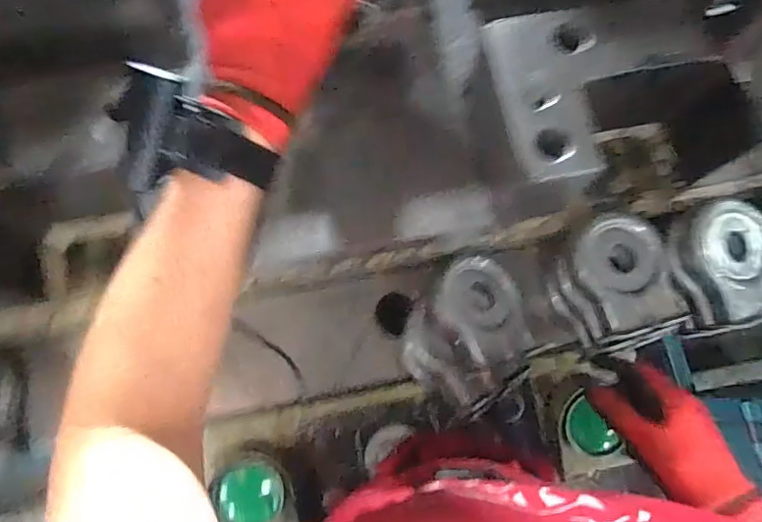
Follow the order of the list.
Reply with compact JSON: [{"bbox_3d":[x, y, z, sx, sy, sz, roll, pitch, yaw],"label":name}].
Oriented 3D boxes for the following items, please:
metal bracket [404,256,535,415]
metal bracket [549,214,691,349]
[{"bbox_3d":[0.094,0.078,0.583,0.112,0.065,0.138,43,79,9],"label":"metal bracket"},{"bbox_3d":[0.244,0.015,0.574,0.112,0.068,0.119,0,76,-1],"label":"metal bracket"}]

